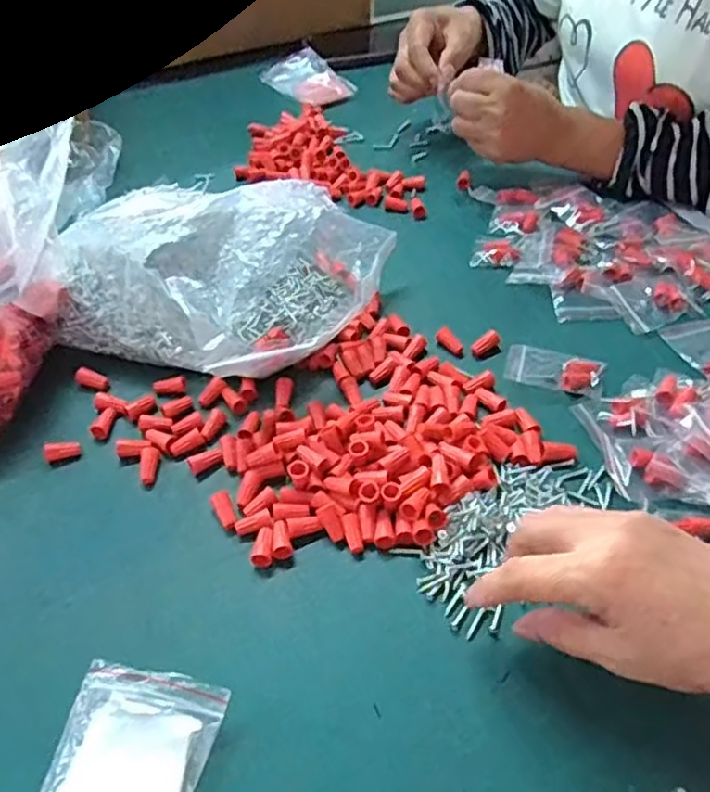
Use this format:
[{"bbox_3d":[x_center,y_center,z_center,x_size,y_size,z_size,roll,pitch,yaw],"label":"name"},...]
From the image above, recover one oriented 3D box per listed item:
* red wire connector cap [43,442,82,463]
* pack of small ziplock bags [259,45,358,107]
[{"bbox_3d":[-0.189,0.035,0.436,0.022,0.012,0.010,-21,49,-16],"label":"red wire connector cap"},{"bbox_3d":[-0.056,-0.365,0.780,0.074,0.020,0.112,-28,53,-22],"label":"pack of small ziplock bags"}]

